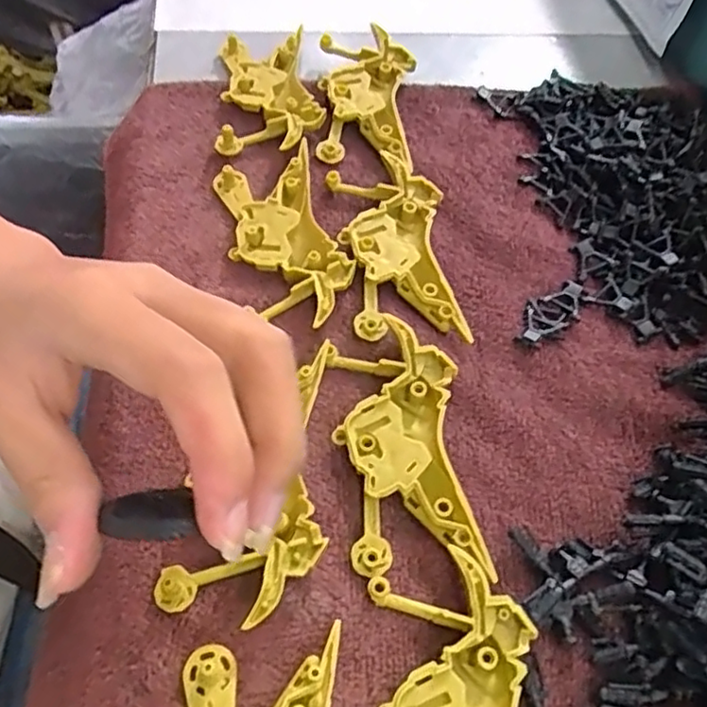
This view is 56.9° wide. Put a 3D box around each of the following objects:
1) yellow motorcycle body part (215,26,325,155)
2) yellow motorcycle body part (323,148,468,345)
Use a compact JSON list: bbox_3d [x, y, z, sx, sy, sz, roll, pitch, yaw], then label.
[{"bbox_3d":[-0.046,-0.144,0.356,0.053,0.011,0.102,-2,60,-6],"label":"yellow motorcycle body part"},{"bbox_3d":[0.019,-0.050,0.302,0.048,0.014,0.101,-6,60,-8],"label":"yellow motorcycle body part"}]

